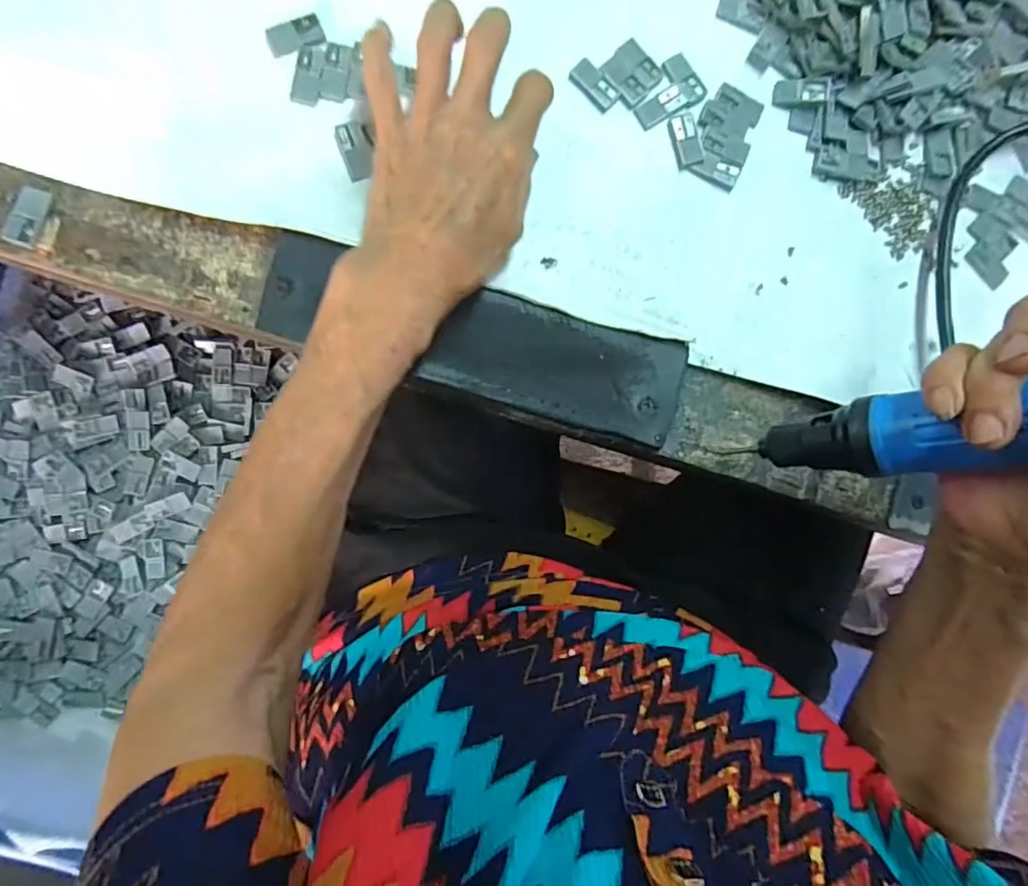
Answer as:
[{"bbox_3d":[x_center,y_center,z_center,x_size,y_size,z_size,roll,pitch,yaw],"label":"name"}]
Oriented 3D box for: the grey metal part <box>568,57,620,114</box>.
[{"bbox_3d":[0.044,-0.196,0.319,0.028,0.004,0.017,45,82,-3],"label":"grey metal part"}]

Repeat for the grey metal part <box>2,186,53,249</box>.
[{"bbox_3d":[-0.232,-0.108,0.278,0.014,0.004,0.028,17,84,-6],"label":"grey metal part"}]

